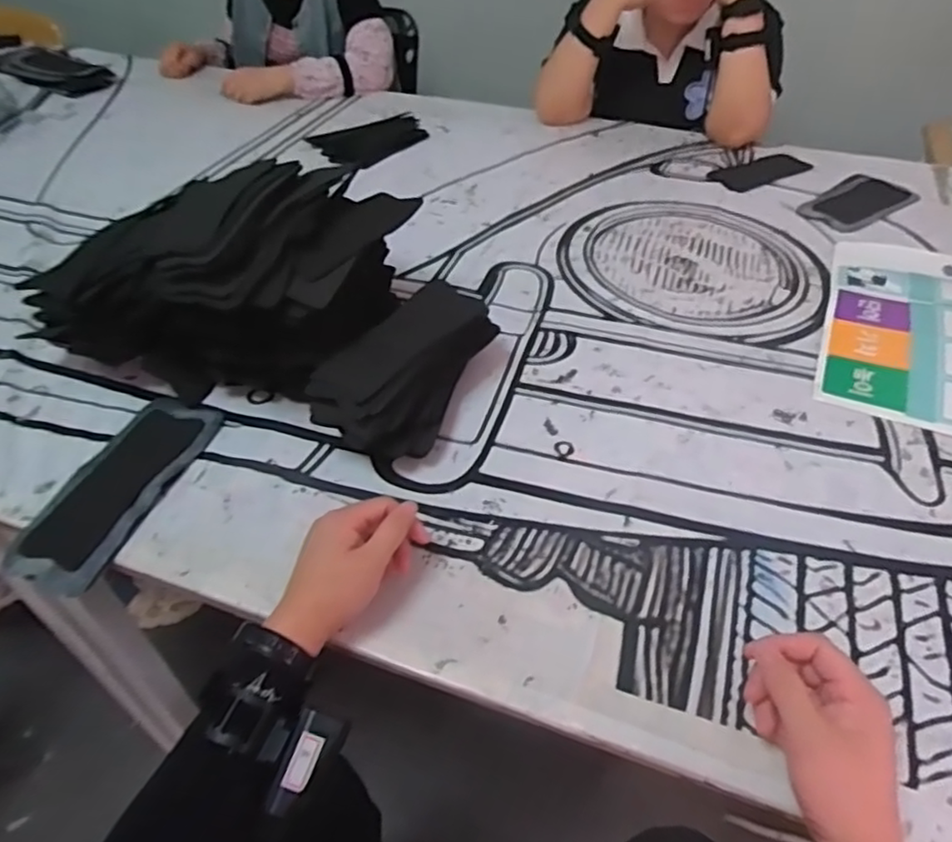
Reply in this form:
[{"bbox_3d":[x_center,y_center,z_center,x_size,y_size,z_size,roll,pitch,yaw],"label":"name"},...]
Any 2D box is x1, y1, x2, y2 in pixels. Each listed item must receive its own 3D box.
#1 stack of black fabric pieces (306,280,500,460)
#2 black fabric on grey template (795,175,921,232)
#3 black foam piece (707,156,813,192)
[{"bbox_3d":[-0.066,-0.052,0.688,0.101,0.108,0.228,23,49,22],"label":"stack of black fabric pieces"},{"bbox_3d":[0.628,-0.358,1.069,0.220,0.005,0.110,-32,53,-29],"label":"black fabric on grey template"},{"bbox_3d":[0.513,-0.449,1.175,0.177,0.013,0.084,-20,48,-20],"label":"black foam piece"}]

